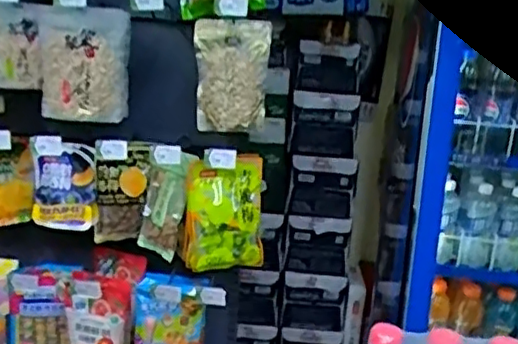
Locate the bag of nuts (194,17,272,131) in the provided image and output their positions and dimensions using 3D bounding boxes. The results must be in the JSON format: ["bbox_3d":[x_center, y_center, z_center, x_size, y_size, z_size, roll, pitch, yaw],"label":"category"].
[{"bbox_3d":[-0.060,-0.208,1.385,0.156,0.228,0.069,3,13,-3],"label":"bag of nuts"}]

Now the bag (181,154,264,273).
[{"bbox_3d":[-0.078,0.096,1.445,0.184,0.245,0.092,3,13,-3],"label":"bag"}]

